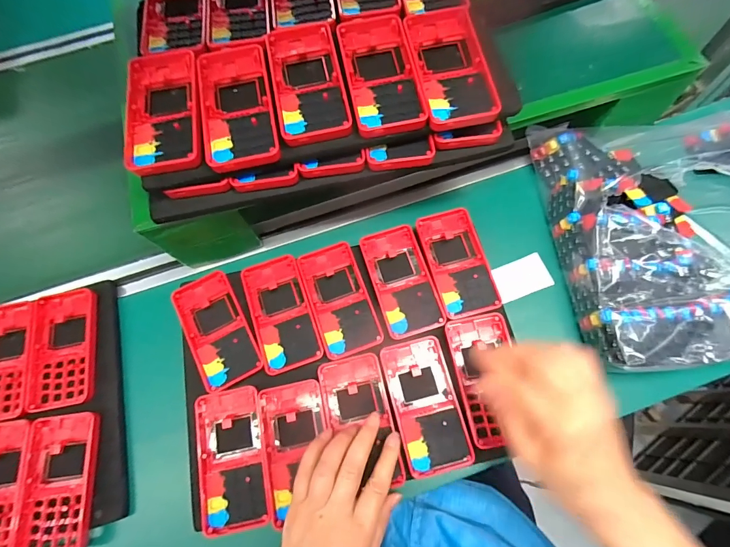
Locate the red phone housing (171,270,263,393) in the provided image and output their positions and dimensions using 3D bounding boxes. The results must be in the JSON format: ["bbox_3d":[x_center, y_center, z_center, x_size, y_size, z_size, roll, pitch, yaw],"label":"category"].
[{"bbox_3d":[-0.159,0.055,0.390,0.060,0.007,0.127,-28,70,-8],"label":"red phone housing"}]

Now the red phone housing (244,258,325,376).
[{"bbox_3d":[-0.089,0.039,0.391,0.060,0.007,0.121,-19,69,-4],"label":"red phone housing"}]

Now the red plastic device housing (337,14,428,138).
[{"bbox_3d":[0.013,-0.188,0.339,0.061,0.010,0.135,-10,69,-1],"label":"red plastic device housing"}]

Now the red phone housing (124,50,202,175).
[{"bbox_3d":[-0.181,-0.151,0.336,0.065,0.017,0.136,-11,69,-1],"label":"red phone housing"}]

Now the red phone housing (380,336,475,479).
[{"bbox_3d":[0.058,0.126,0.361,0.063,0.015,0.121,-14,69,-2],"label":"red phone housing"}]

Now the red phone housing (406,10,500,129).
[{"bbox_3d":[0.078,-0.190,0.340,0.061,0.016,0.124,-9,69,-1],"label":"red phone housing"}]

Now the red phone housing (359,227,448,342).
[{"bbox_3d":[0.039,0.007,0.405,0.061,0.008,0.121,-15,69,-3],"label":"red phone housing"}]

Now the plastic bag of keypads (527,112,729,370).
[{"bbox_3d":[0.358,-0.052,0.396,0.291,0.074,0.278,-7,69,0],"label":"plastic bag of keypads"}]

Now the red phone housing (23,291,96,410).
[{"bbox_3d":[-0.321,0.079,0.398,0.063,0.015,0.123,-11,69,-1],"label":"red phone housing"}]

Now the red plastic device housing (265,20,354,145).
[{"bbox_3d":[-0.052,-0.176,0.343,0.062,0.020,0.129,-11,69,-1],"label":"red plastic device housing"}]

